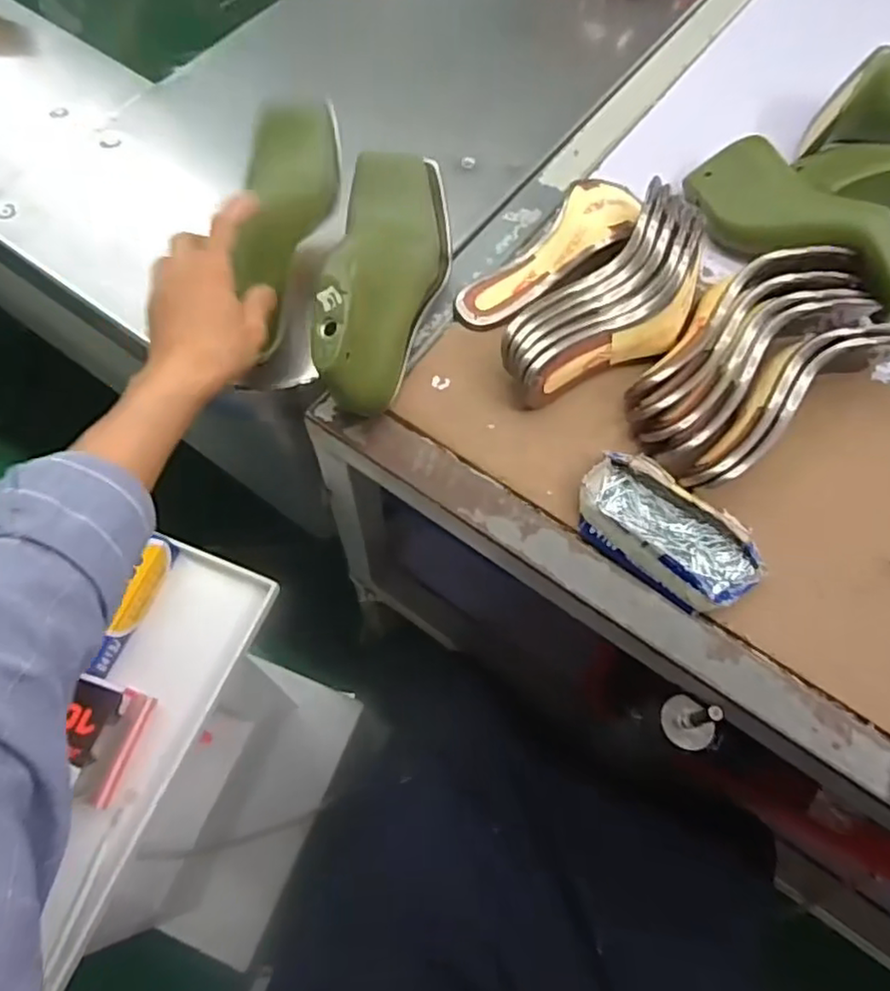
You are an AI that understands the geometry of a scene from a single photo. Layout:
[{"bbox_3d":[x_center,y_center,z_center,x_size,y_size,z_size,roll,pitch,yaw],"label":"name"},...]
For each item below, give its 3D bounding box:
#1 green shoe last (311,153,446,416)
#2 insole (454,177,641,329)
[{"bbox_3d":[-0.047,-0.179,0.532,0.082,0.090,0.228,4,65,0],"label":"green shoe last"},{"bbox_3d":[0.099,-0.215,0.582,0.067,0.035,0.199,41,70,16],"label":"insole"}]

